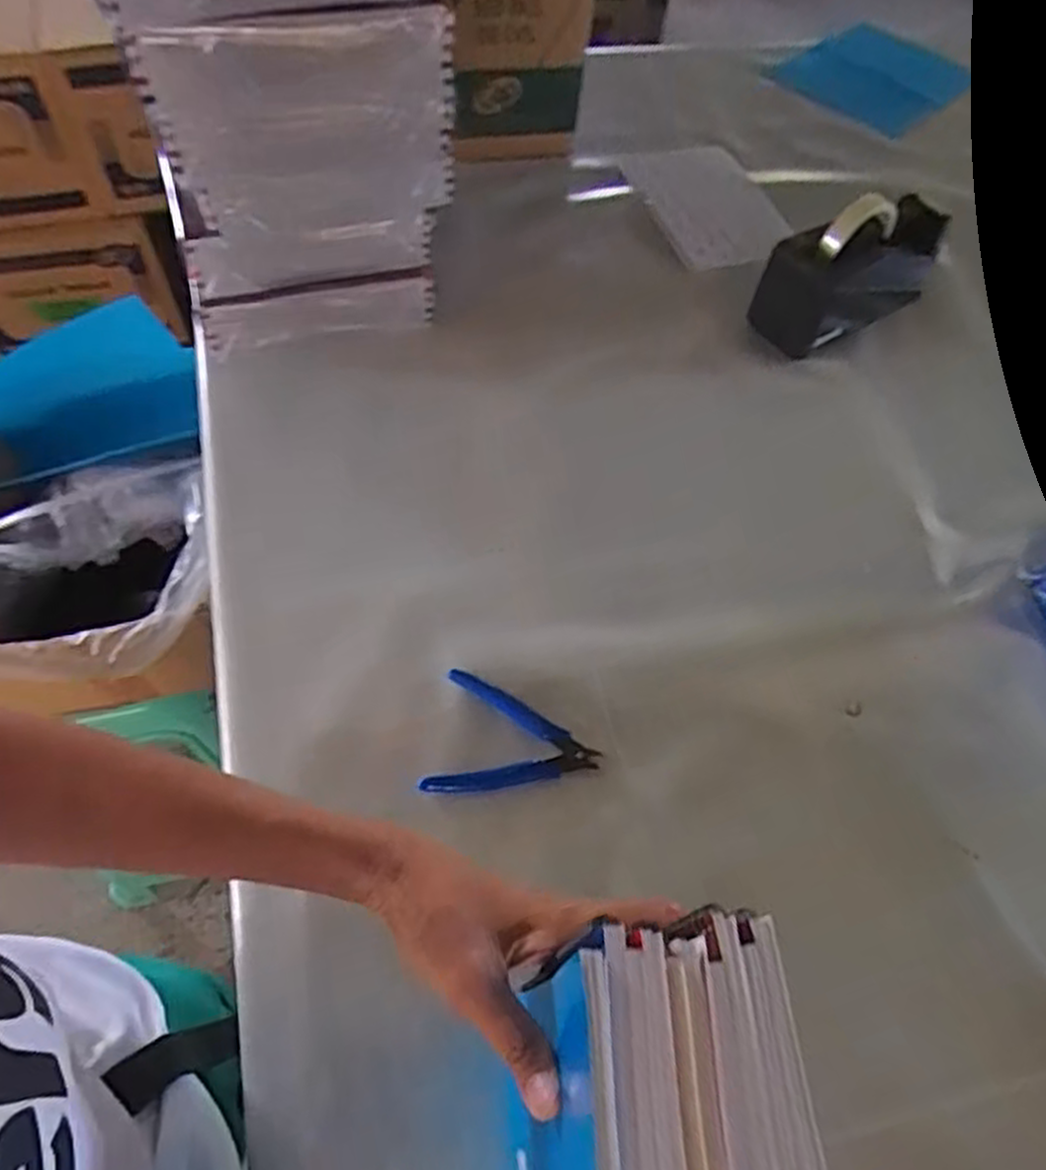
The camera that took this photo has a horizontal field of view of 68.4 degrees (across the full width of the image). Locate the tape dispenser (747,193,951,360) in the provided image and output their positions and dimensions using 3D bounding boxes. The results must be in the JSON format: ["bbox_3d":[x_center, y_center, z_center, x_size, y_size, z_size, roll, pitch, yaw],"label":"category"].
[{"bbox_3d":[0.316,-0.302,0.735,0.194,0.113,0.071,-24,63,-19],"label":"tape dispenser"}]

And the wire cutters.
[{"bbox_3d":[-0.006,0.114,0.534,0.112,0.006,0.086,14,58,4],"label":"wire cutters"}]

